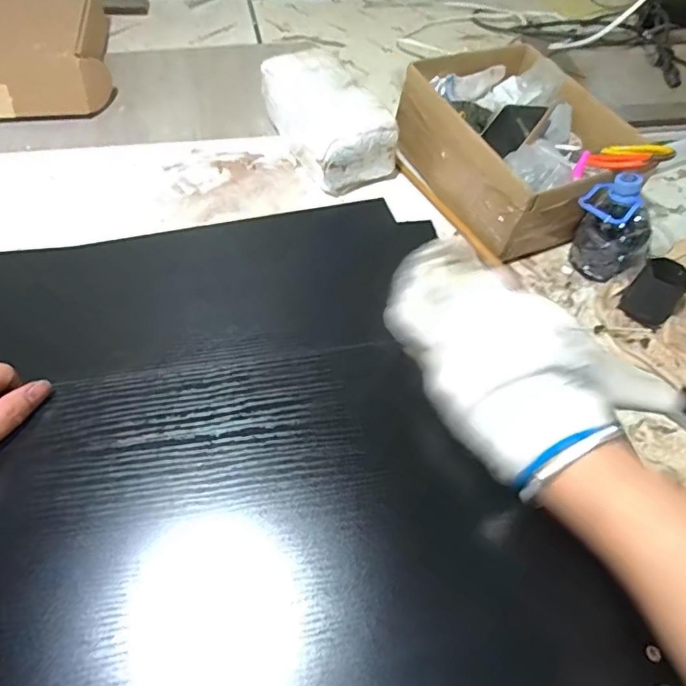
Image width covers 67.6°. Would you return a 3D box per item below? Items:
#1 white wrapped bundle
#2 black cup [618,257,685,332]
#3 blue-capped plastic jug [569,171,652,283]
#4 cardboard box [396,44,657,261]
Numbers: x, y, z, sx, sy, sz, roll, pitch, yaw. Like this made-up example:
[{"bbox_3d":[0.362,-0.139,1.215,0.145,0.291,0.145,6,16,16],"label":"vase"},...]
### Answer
[{"bbox_3d":[-0.026,-0.338,0.793,0.129,0.120,0.229,-21,60,-16],"label":"white wrapped bundle"},{"bbox_3d":[0.407,-0.066,0.665,0.060,0.062,0.073,37,63,20],"label":"black cup"},{"bbox_3d":[0.357,-0.153,0.680,0.098,0.130,0.077,35,62,19],"label":"blue-capped plastic jug"},{"bbox_3d":[0.256,-0.310,0.782,0.270,0.129,0.350,-21,60,-16],"label":"cardboard box"}]

